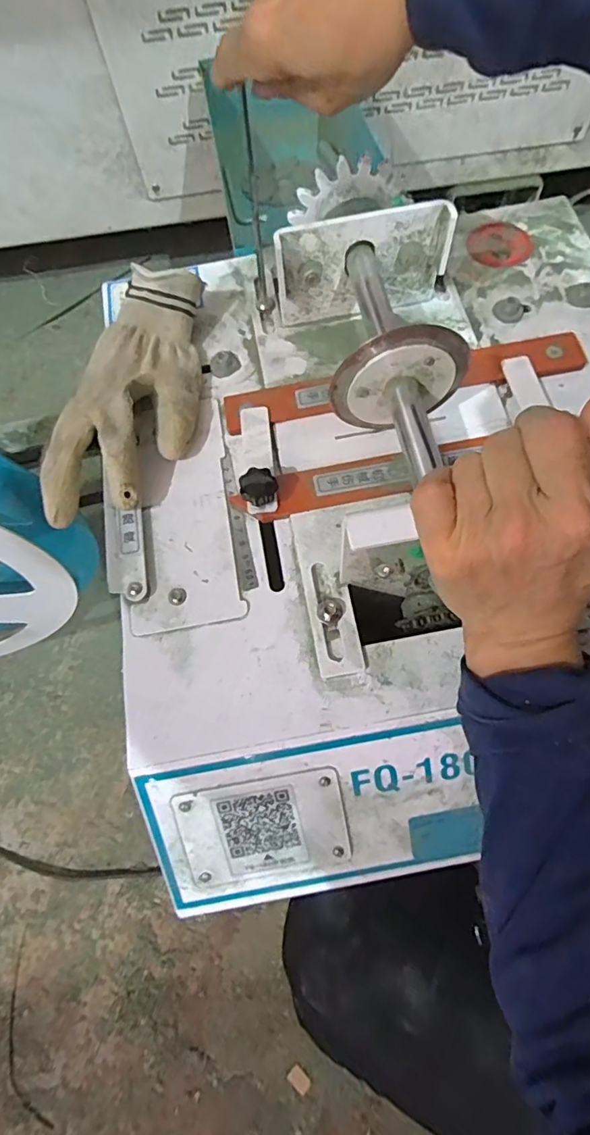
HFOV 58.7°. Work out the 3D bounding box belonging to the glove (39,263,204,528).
[{"bbox_3d":[-0.118,-0.132,0.390,0.098,0.047,0.204,7,69,6],"label":"glove"}]

